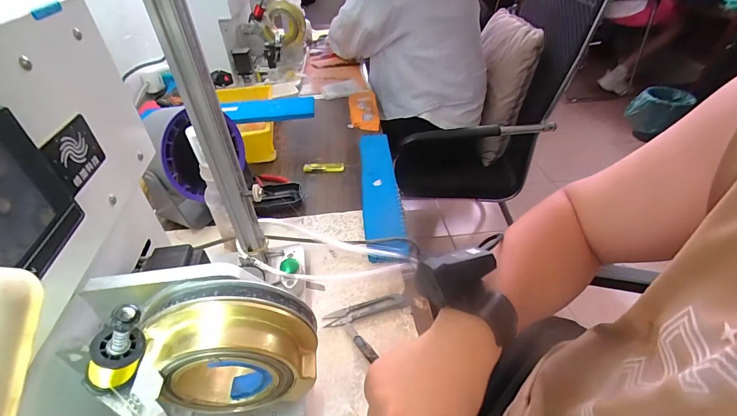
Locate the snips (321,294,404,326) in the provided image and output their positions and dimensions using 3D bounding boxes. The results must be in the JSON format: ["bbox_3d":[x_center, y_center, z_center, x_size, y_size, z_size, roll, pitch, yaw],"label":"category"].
[{"bbox_3d":[-0.005,0.128,0.446,0.102,0.006,0.023,-13,42,-13],"label":"snips"}]

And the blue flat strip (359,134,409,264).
[{"bbox_3d":[0.019,-0.035,0.616,0.062,0.021,0.328,-3,42,-3],"label":"blue flat strip"}]

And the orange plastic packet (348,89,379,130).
[{"bbox_3d":[-0.012,-0.243,0.868,0.069,0.024,0.198,-4,41,-2],"label":"orange plastic packet"}]

